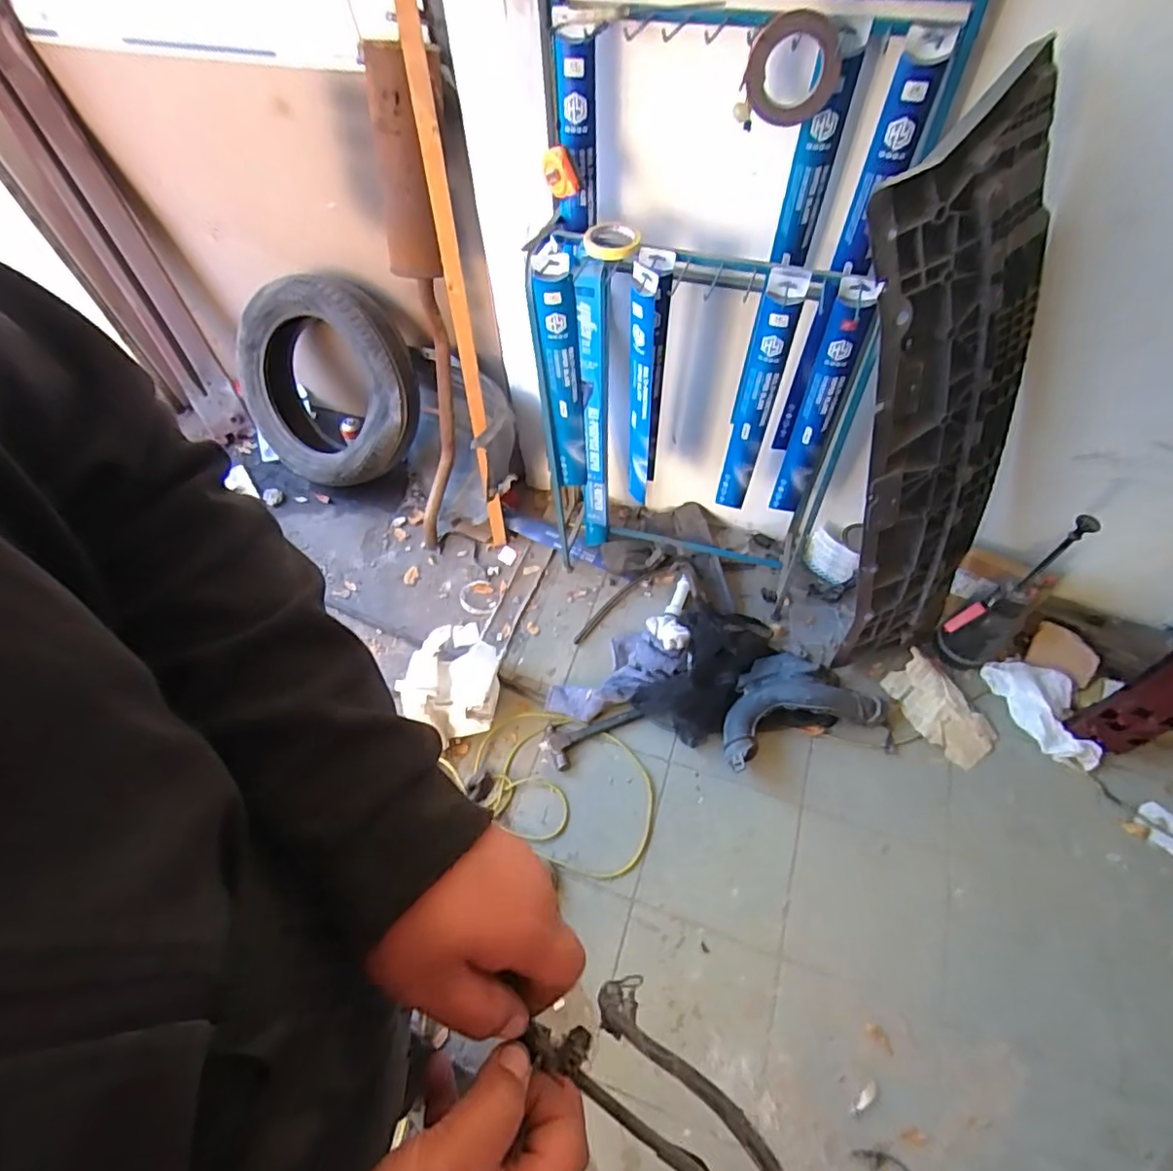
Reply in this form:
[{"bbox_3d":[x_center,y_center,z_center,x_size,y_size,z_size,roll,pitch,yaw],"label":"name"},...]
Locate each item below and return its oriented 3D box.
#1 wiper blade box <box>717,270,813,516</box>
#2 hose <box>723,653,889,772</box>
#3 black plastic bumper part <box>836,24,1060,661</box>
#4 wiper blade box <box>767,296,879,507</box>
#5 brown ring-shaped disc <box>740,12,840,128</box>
[{"bbox_3d":[0.331,-0.343,1.179,0.079,0.530,0.034,11,58,9],"label":"wiper blade box"},{"bbox_3d":[0.486,0.264,1.415,0.396,0.097,0.225,-17,58,-7],"label":"hose"},{"bbox_3d":[0.668,-0.245,1.120,0.392,1.081,0.067,-25,43,-7],"label":"black plastic bumper part"},{"bbox_3d":[0.447,-0.320,1.177,0.069,0.490,0.027,26,61,18],"label":"wiper blade box"},{"bbox_3d":[0.287,-0.718,0.838,0.125,0.116,0.034,4,57,5],"label":"brown ring-shaped disc"}]

